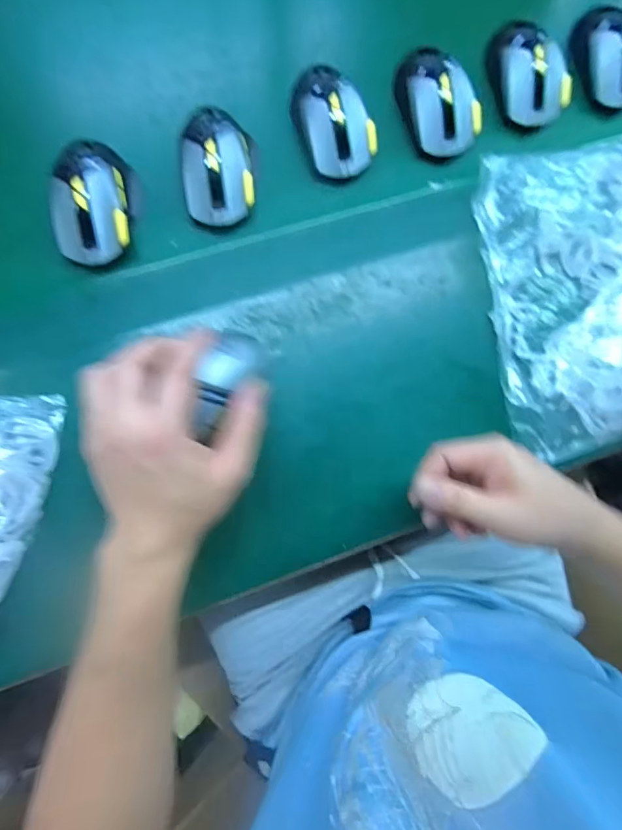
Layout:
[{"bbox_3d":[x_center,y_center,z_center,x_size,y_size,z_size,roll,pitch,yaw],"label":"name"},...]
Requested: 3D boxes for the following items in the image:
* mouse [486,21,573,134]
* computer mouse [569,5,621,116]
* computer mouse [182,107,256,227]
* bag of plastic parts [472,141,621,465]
[{"bbox_3d":[0.228,-0.356,0.467,0.068,0.032,0.121,-10,85,-8],"label":"mouse"},{"bbox_3d":[0.323,-0.390,0.484,0.061,0.043,0.112,-22,87,-9],"label":"computer mouse"},{"bbox_3d":[-0.082,-0.236,0.418,0.072,0.034,0.117,-5,84,-7],"label":"computer mouse"},{"bbox_3d":[0.345,-0.137,0.443,0.364,0.042,0.299,-12,85,-8],"label":"bag of plastic parts"}]

